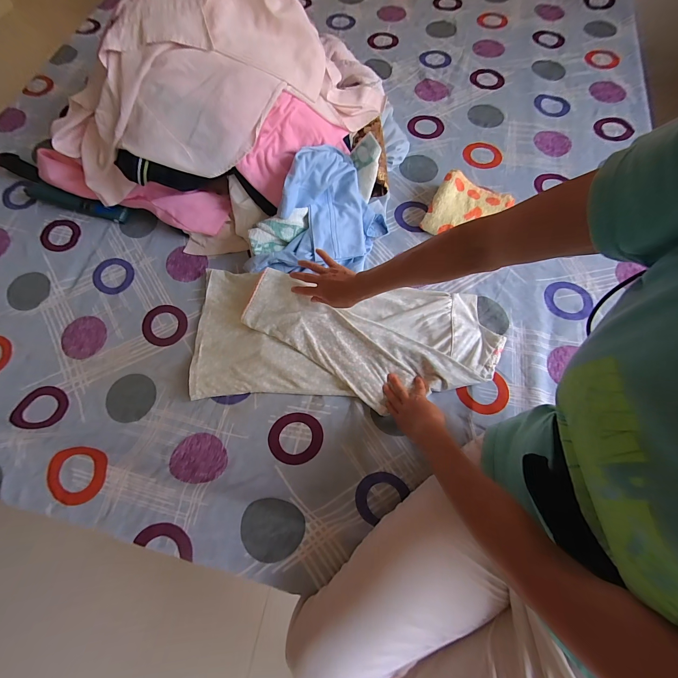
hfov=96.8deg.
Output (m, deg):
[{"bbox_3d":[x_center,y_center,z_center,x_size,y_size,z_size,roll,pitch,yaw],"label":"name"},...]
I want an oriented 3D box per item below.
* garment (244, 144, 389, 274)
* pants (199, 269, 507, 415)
[{"bbox_3d":[-0.029,-0.236,0.619,0.194,0.141,0.305,32,74,11],"label":"garment"},{"bbox_3d":[0.006,-0.008,0.581,0.574,0.045,0.243,2,71,2],"label":"pants"}]

